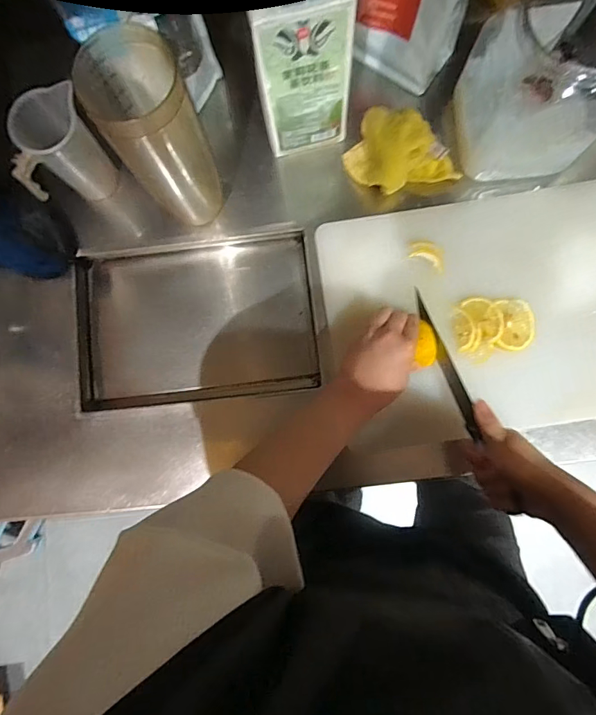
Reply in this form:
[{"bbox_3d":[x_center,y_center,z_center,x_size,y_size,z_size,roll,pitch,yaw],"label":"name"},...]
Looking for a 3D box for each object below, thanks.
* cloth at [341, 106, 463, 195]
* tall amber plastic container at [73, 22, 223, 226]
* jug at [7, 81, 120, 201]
[{"bbox_3d":[0.128,-0.245,0.518,0.136,0.051,0.095,33,85,6],"label":"cloth"},{"bbox_3d":[-0.144,-0.226,0.462,0.078,0.212,0.087,-32,83,-2],"label":"tall amber plastic container"},{"bbox_3d":[-0.292,-0.246,0.526,0.093,0.118,0.066,-33,83,-2],"label":"jug"}]

